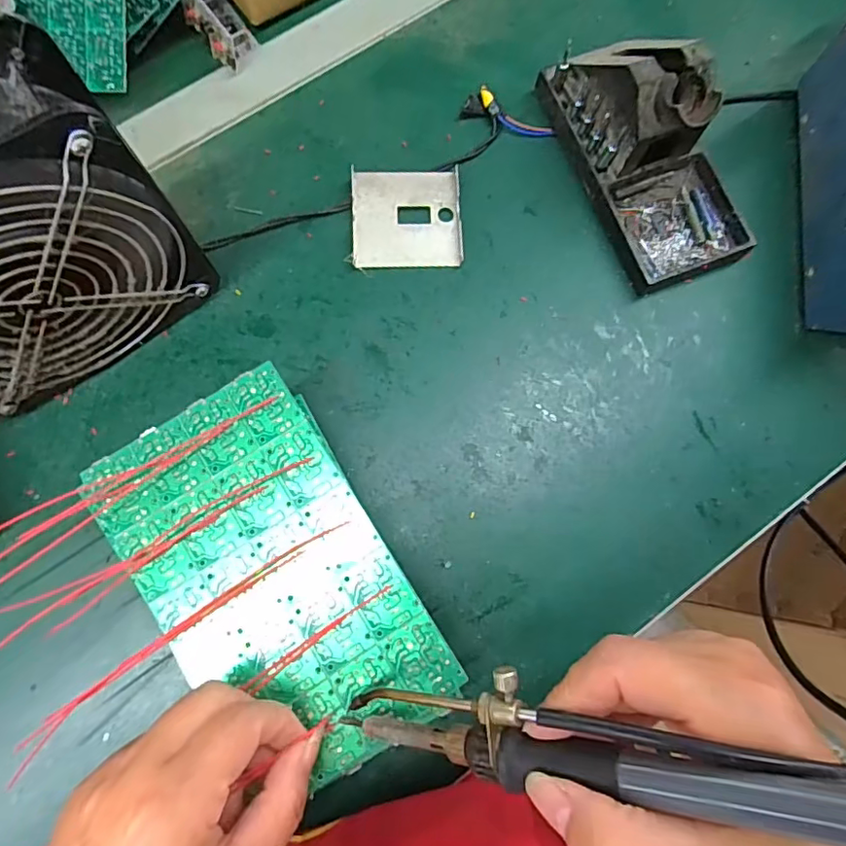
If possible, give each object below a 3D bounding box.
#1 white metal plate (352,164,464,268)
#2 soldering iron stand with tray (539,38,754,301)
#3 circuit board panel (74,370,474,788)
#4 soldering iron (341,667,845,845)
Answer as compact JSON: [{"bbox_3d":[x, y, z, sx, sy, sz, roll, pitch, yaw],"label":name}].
[{"bbox_3d":[-0.010,-0.131,0.355,0.068,0.009,0.065,-2,77,-2],"label":"white metal plate"},{"bbox_3d":[0.142,-0.172,0.333,0.079,0.071,0.159,-22,79,-6],"label":"soldering iron stand with tray"},{"bbox_3d":[-0.070,0.069,0.256,0.105,0.004,0.174,-32,80,-8],"label":"circuit board panel"},{"bbox_3d":[0.053,0.100,0.176,0.205,0.022,0.032,-10,74,34],"label":"soldering iron"}]

